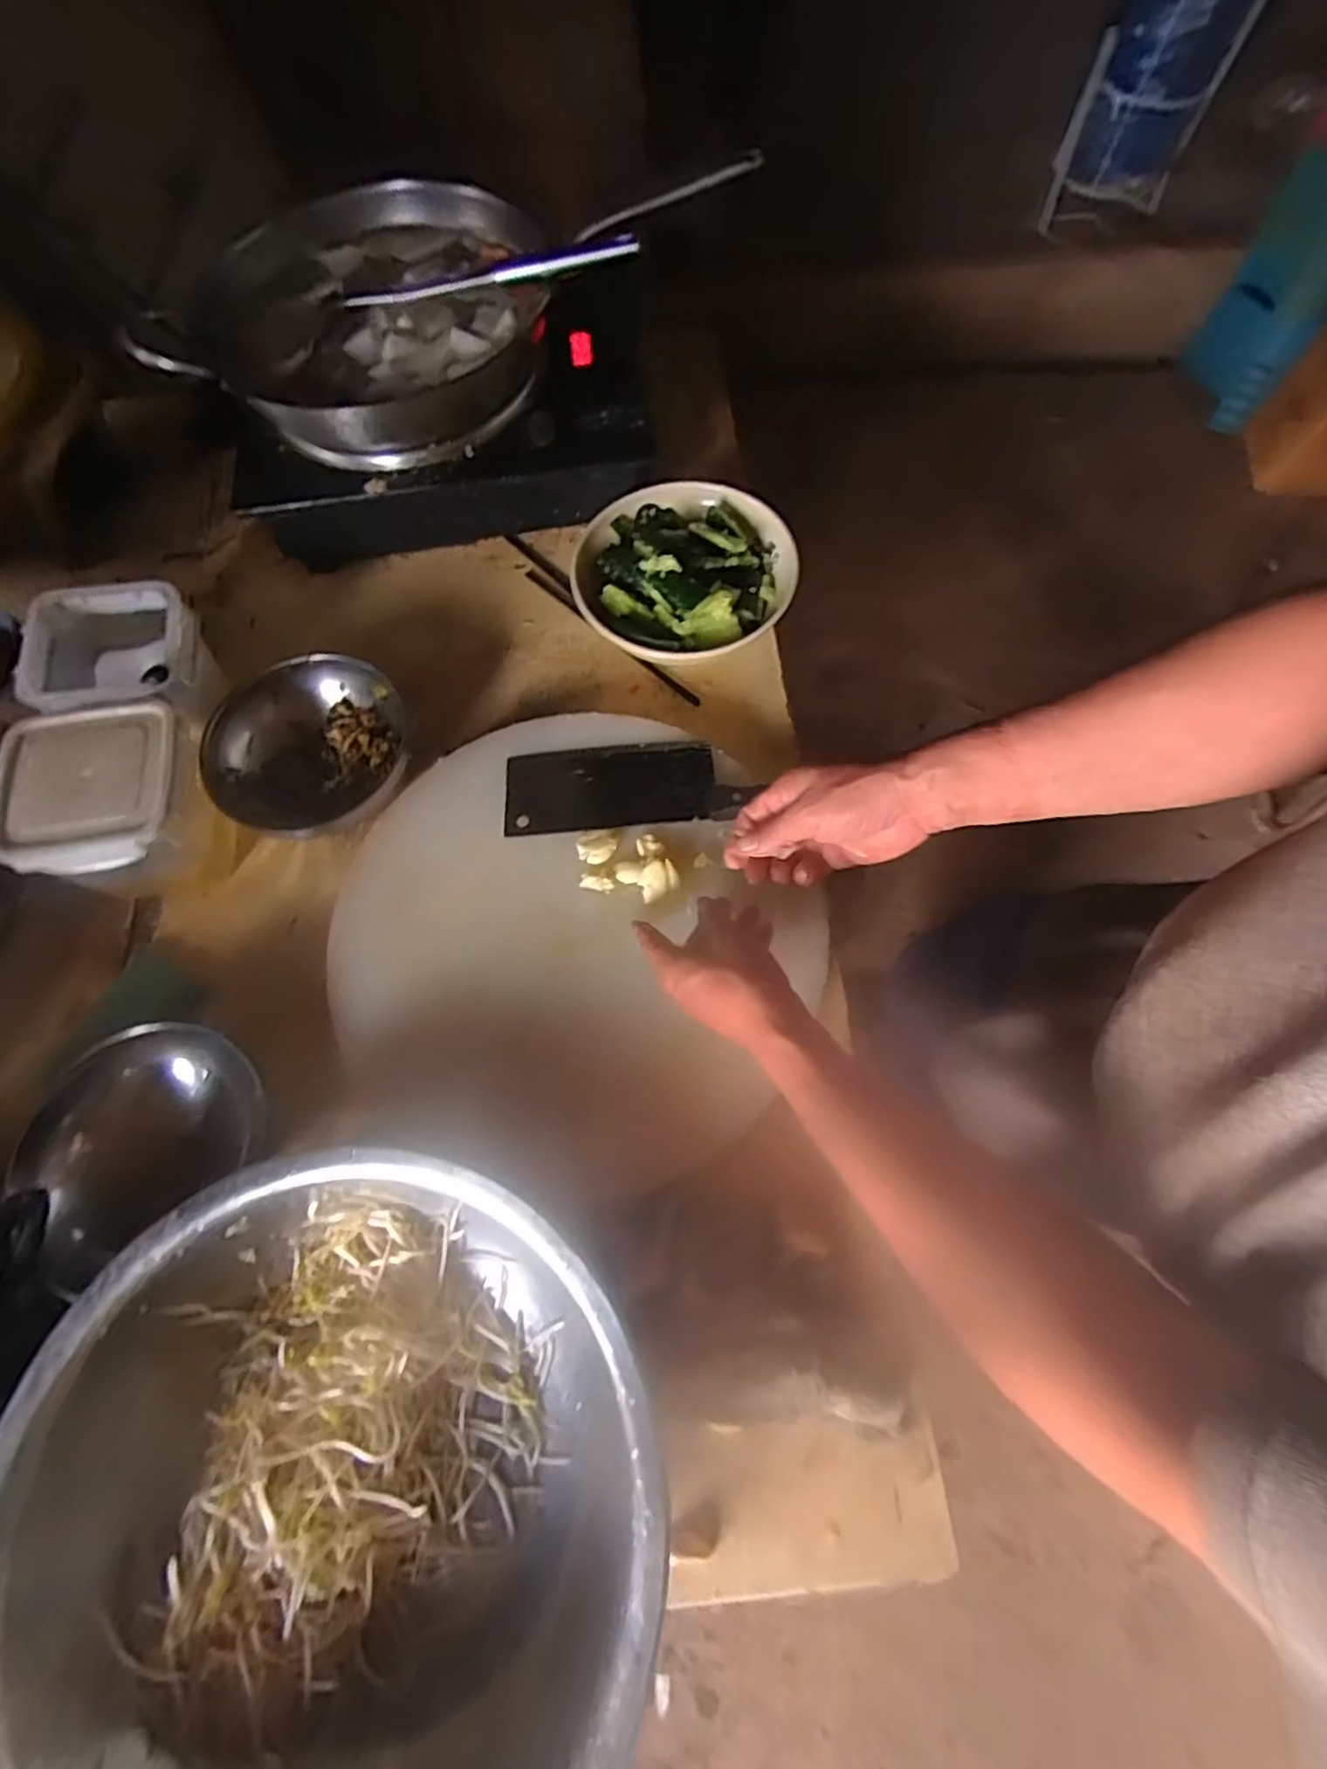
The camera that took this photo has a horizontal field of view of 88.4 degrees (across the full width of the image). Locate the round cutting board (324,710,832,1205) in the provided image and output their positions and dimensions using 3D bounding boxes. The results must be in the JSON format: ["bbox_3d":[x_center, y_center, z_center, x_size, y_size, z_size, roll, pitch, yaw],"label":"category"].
[{"bbox_3d":[-0.069,0.027,0.527,0.370,0.031,0.372,0,69,1],"label":"round cutting board"}]

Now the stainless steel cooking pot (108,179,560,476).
[{"bbox_3d":[-0.290,-0.554,0.668,0.341,0.074,0.324,0,69,1],"label":"stainless steel cooking pot"}]

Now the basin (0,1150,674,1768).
[{"bbox_3d":[-0.181,0.353,0.410,0.354,0.127,0.340,0,69,1],"label":"basin"}]

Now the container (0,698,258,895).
[{"bbox_3d":[-0.434,-0.062,0.561,0.126,0.119,0.134,-12,70,-3],"label":"container"}]

